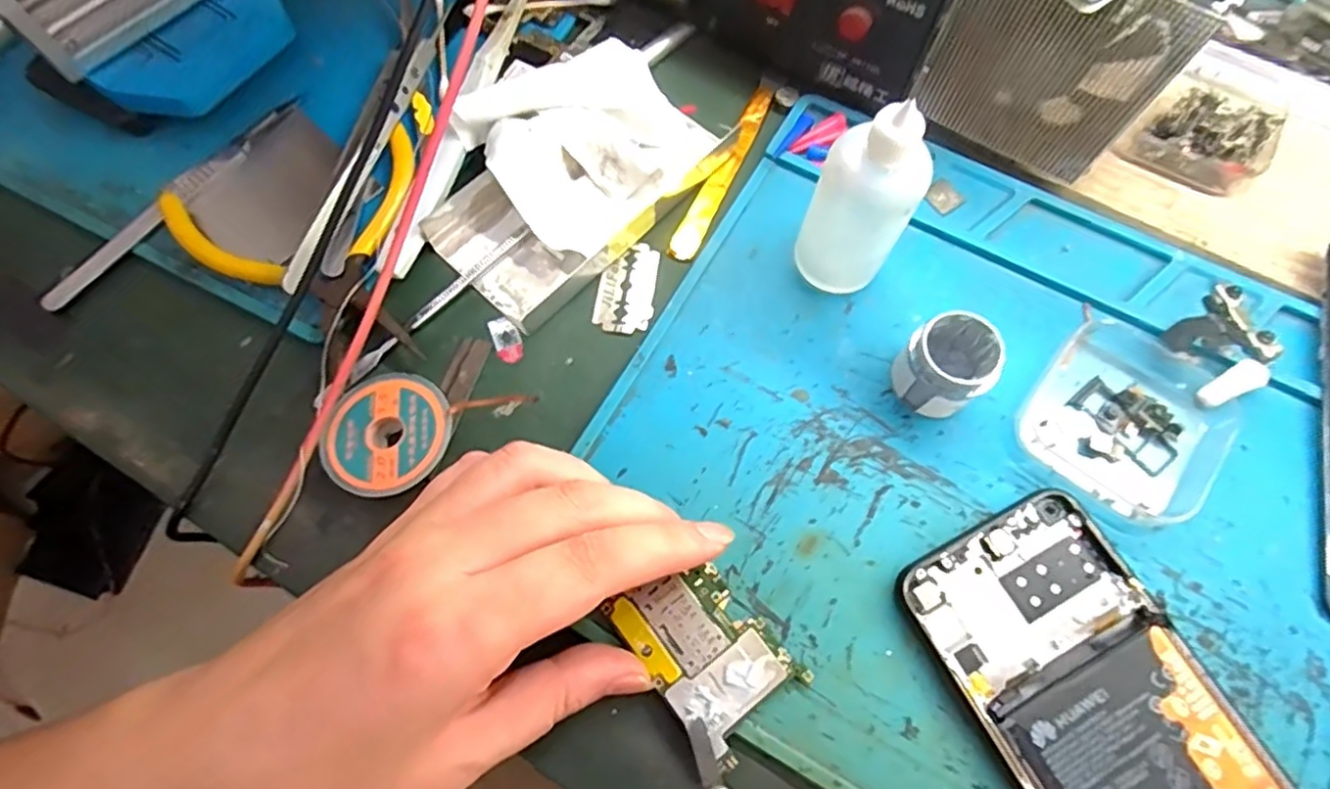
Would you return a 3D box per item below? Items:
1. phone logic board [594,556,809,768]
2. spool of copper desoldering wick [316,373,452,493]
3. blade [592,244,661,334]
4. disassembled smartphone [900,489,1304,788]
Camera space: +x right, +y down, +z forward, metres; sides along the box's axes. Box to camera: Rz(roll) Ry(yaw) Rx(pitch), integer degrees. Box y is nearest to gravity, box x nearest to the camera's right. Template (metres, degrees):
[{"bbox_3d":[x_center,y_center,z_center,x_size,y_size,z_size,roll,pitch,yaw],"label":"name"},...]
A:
[{"bbox_3d":[0.013,0.083,0.219,0.038,0.005,0.058,-40,74,-14],"label":"phone logic board"},{"bbox_3d":[-0.099,0.015,0.243,0.042,0.013,0.045,0,69,0],"label":"spool of copper desoldering wick"},{"bbox_3d":[-0.015,-0.044,0.273,0.022,0.004,0.040,12,68,-4],"label":"blade"},{"bbox_3d":[0.147,0.110,0.207,0.077,0.010,0.155,-26,71,-9],"label":"disassembled smartphone"}]

